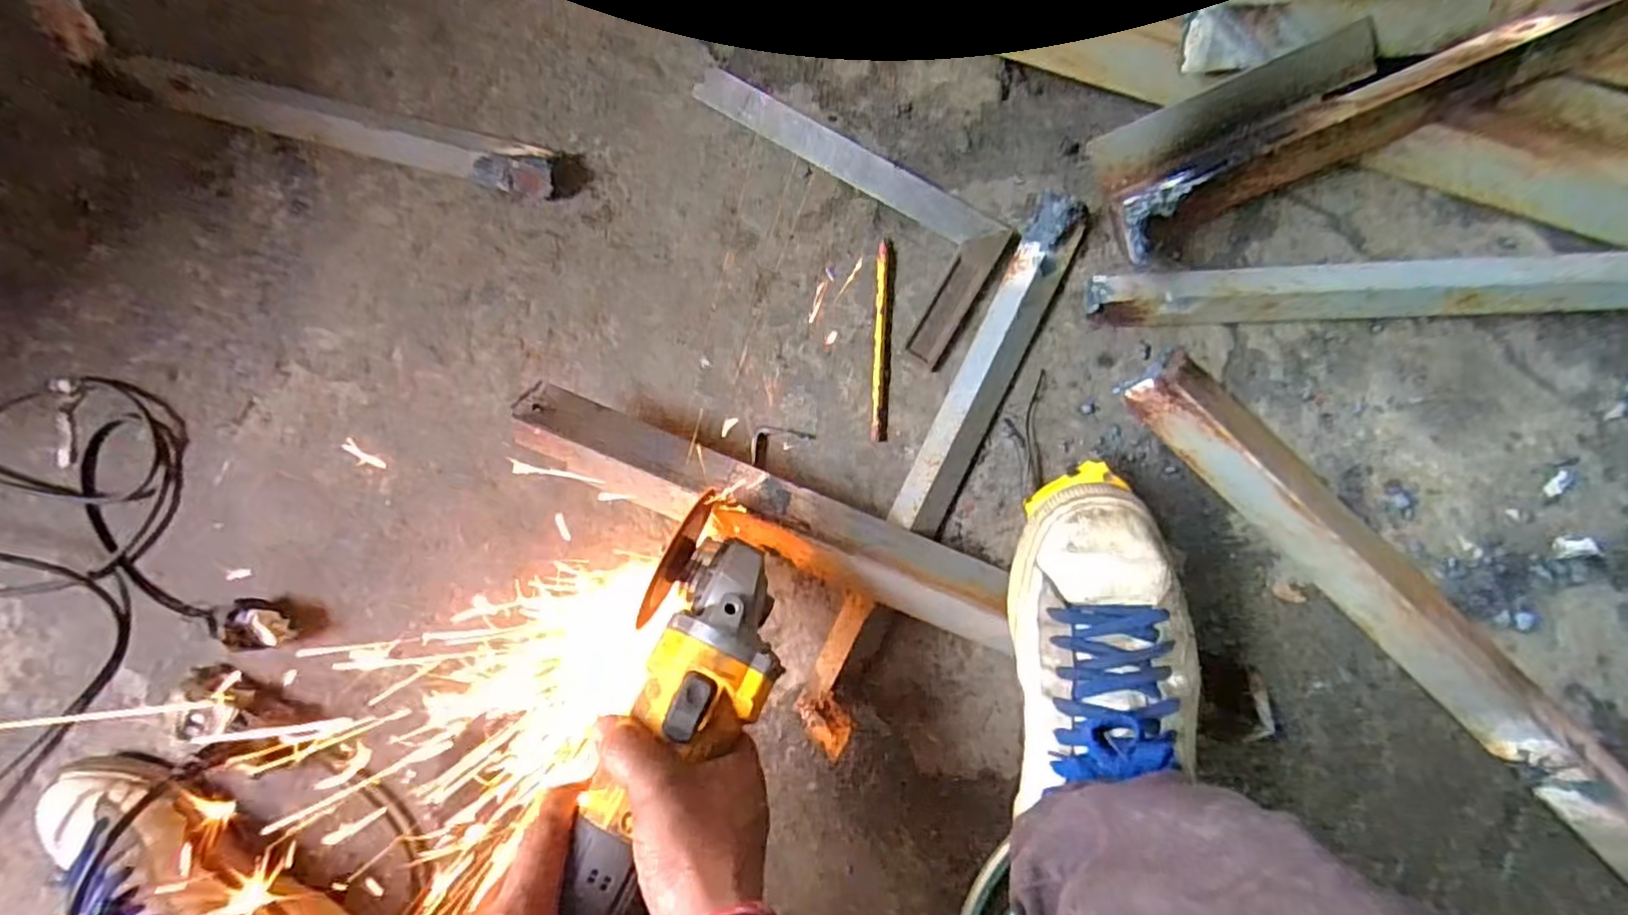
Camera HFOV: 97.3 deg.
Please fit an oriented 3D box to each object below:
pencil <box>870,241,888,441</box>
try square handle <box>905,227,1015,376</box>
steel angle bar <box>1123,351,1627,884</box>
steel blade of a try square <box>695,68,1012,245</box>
[{"bbox_3d":[0.046,-0.081,0.506,0.007,0.008,0.135,3,93,5],"label":"pencil"},{"bbox_3d":[0.101,-0.114,0.499,0.026,0.006,0.103,31,95,4],"label":"try square handle"},{"bbox_3d":[0.422,0.132,0.469,0.528,0.032,0.055,44,96,2],"label":"steel angle bar"},{"bbox_3d":[0.022,-0.211,0.506,0.234,0.010,0.024,30,95,4],"label":"steel blade of a try square"}]

